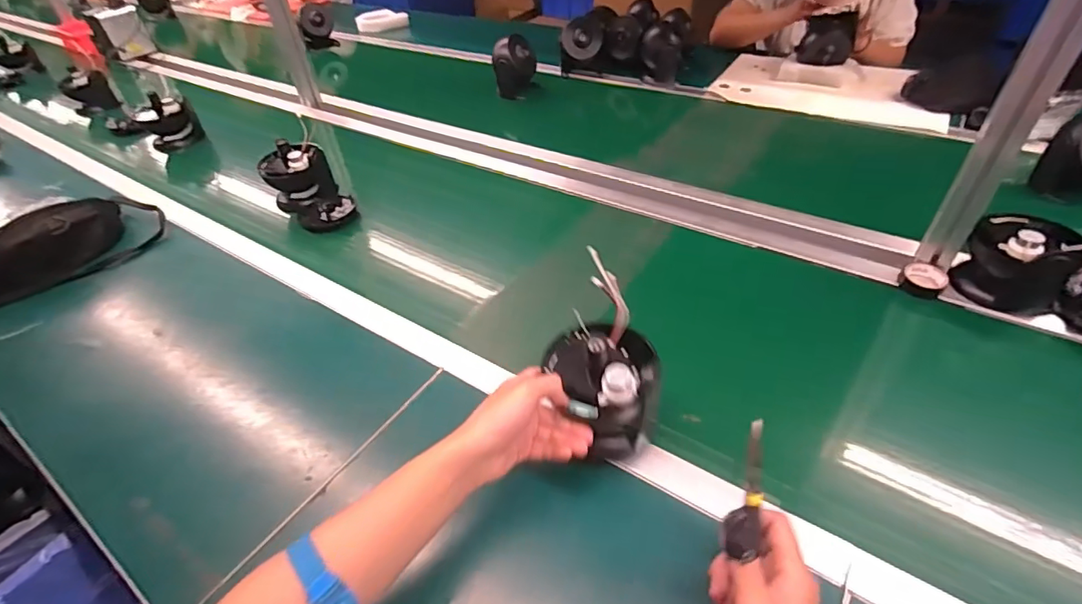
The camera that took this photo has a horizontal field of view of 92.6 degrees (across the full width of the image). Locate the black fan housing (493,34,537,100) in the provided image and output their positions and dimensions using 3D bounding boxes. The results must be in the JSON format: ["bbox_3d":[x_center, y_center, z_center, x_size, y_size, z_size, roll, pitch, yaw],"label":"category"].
[{"bbox_3d":[-0.066,-0.611,1.346,0.106,0.147,0.087,-5,41,3],"label":"black fan housing"}]

